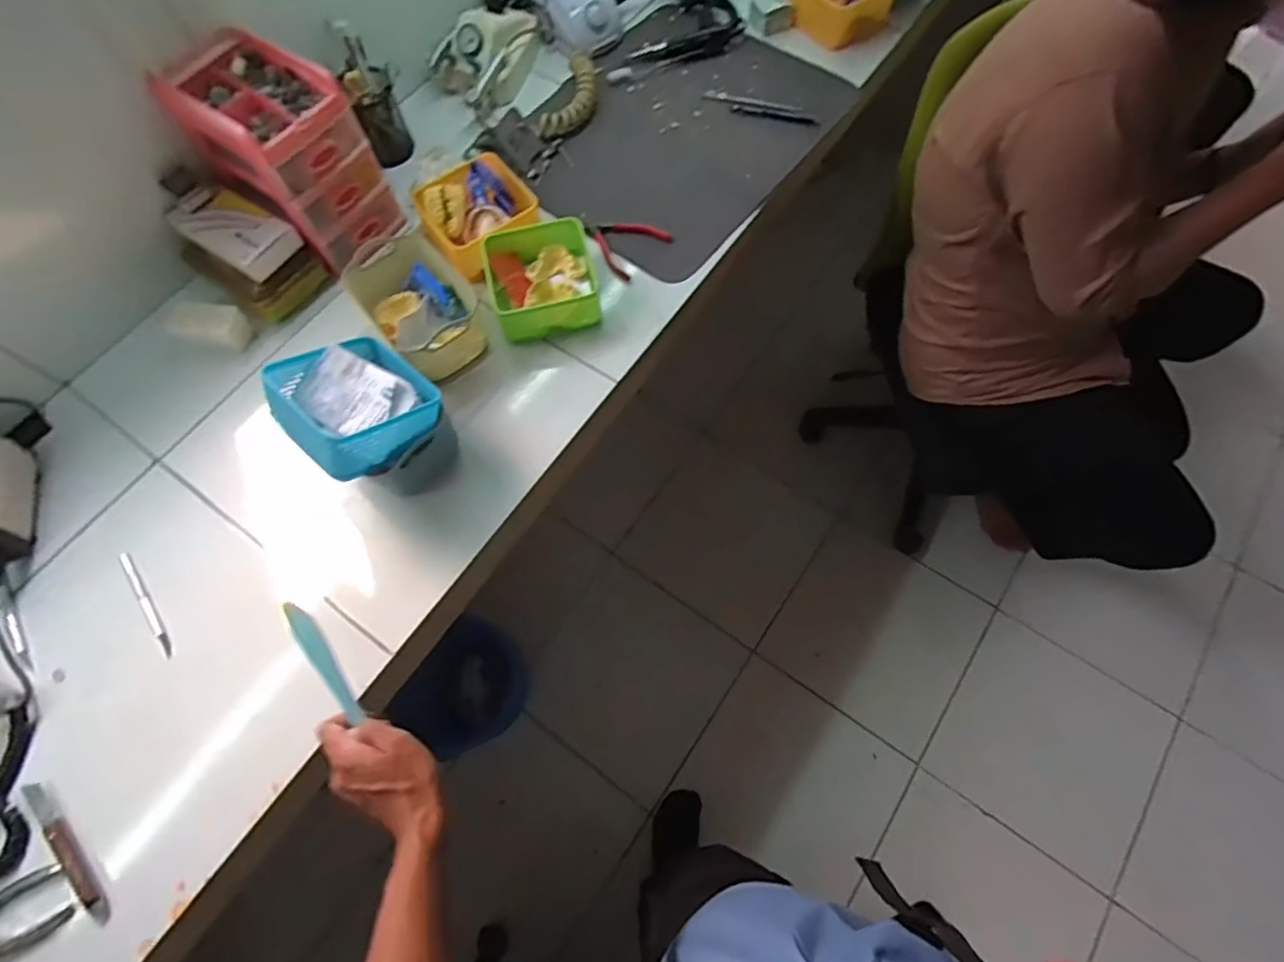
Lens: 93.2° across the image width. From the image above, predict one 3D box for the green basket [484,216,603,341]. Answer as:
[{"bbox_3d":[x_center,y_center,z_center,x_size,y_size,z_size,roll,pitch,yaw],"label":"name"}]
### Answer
[{"bbox_3d":[-0.128,-0.255,0.786,0.137,0.068,0.133,-11,67,-5],"label":"green basket"}]

